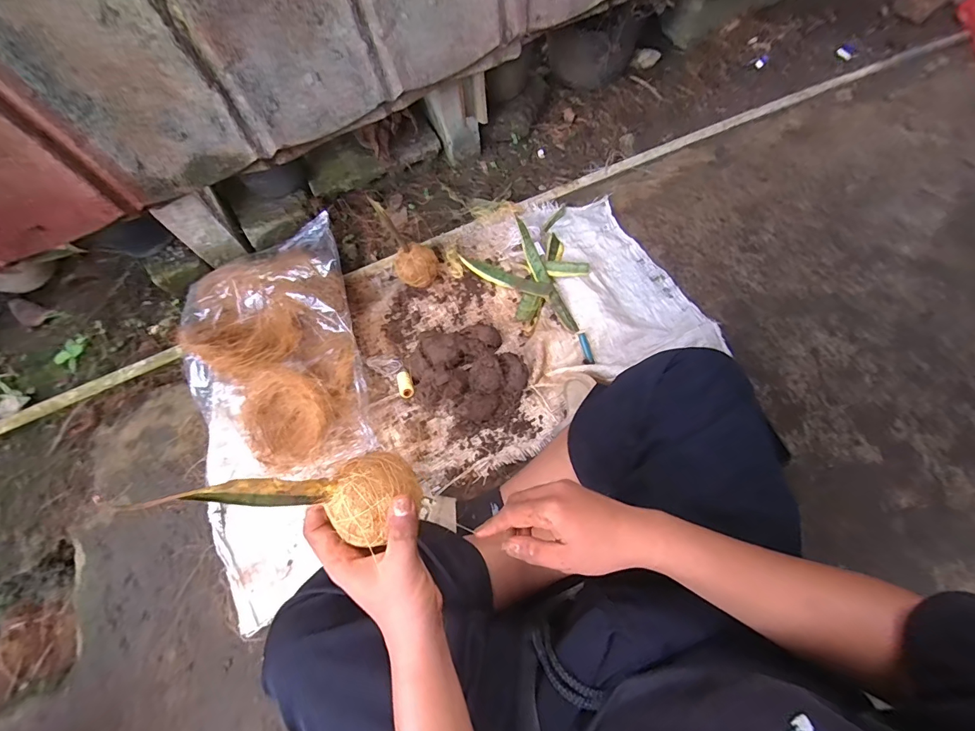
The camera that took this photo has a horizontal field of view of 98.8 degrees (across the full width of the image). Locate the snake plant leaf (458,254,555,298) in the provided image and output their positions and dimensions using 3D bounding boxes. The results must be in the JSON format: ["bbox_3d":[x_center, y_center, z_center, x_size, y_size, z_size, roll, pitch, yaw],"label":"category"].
[{"bbox_3d":[0.032,-0.175,0.807,0.196,0.035,0.032,29,75,10],"label":"snake plant leaf"}]

